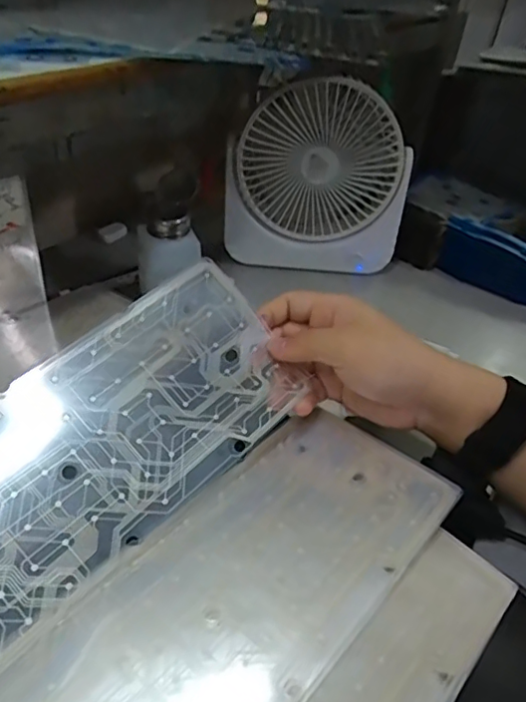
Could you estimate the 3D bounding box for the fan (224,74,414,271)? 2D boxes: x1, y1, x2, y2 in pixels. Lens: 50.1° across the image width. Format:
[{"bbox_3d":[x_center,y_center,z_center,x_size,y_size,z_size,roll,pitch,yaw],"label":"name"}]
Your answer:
[{"bbox_3d":[0.057,-0.184,0.592,0.186,0.184,0.066,4,39,-2],"label":"fan"}]

